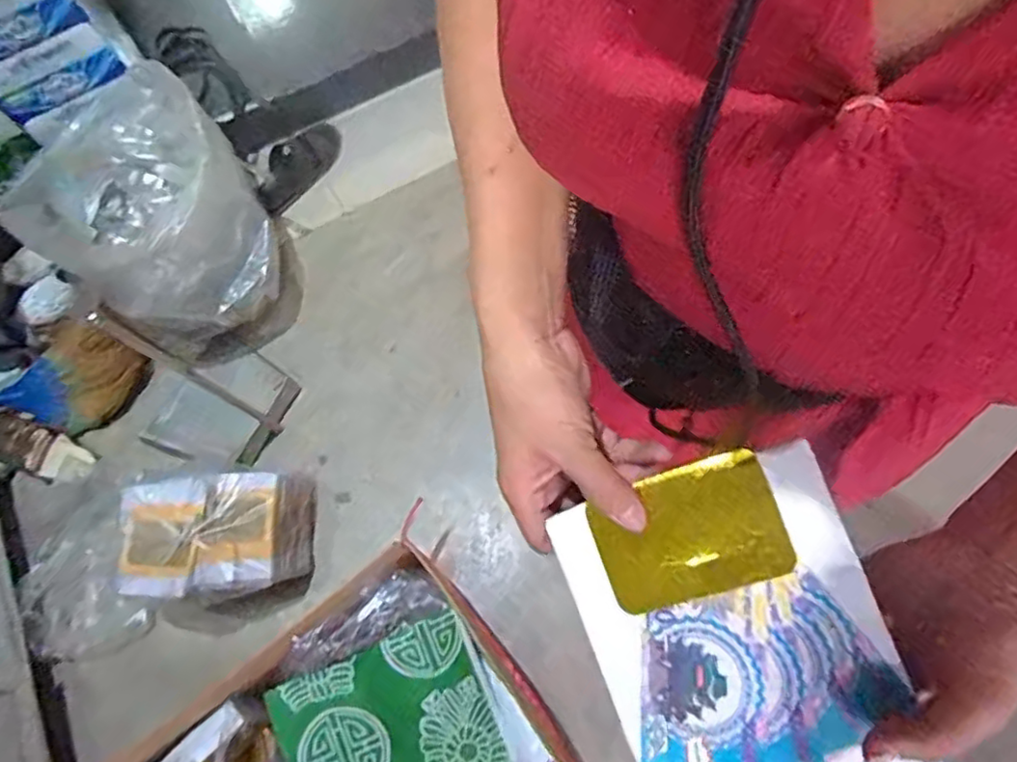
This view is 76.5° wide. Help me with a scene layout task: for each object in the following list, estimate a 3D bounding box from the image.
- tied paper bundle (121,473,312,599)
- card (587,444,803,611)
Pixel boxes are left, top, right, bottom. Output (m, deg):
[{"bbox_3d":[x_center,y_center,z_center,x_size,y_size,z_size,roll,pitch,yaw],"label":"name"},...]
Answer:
[{"bbox_3d":[-0.508,0.268,1.133,0.269,0.172,0.195,-5,69,3],"label":"tied paper bundle"},{"bbox_3d":[0.093,0.080,0.338,0.094,0.005,0.066,-23,82,17],"label":"card"}]

